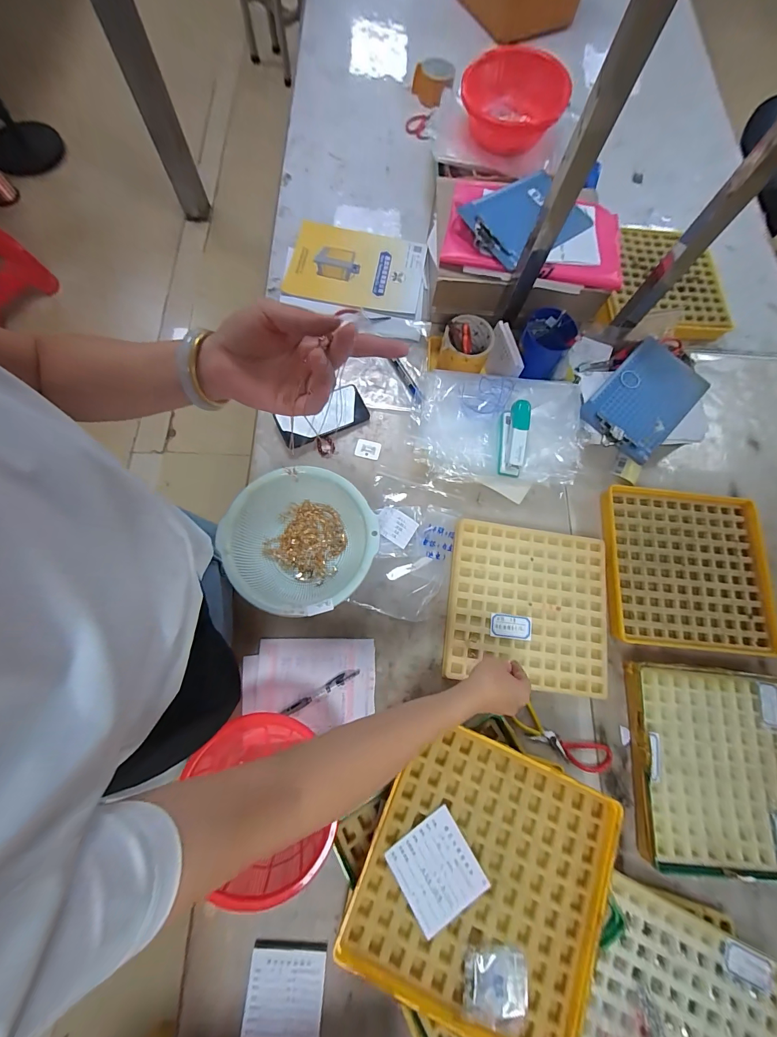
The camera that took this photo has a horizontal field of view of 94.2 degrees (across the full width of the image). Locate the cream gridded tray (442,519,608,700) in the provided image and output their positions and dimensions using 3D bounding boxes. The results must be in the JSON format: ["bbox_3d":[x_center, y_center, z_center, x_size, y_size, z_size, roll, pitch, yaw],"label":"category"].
[{"bbox_3d":[0.232,0.142,0.599,0.258,0.013,0.253,8,74,1],"label":"cream gridded tray"}]

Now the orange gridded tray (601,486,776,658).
[{"bbox_3d":[0.526,0.087,0.638,0.283,0.032,0.270,5,74,0],"label":"orange gridded tray"}]

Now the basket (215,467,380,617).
[{"bbox_3d":[-0.136,0.039,0.583,0.218,0.097,0.217,0,74,-1],"label":"basket"}]

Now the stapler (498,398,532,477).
[{"bbox_3d":[0.215,-0.136,0.620,0.032,0.060,0.120,8,75,-1],"label":"stapler"}]

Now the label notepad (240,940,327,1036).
[{"bbox_3d":[-0.133,0.611,0.463,0.097,0.009,0.096,4,74,0],"label":"label notepad"}]

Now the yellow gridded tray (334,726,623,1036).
[{"bbox_3d":[0.114,0.425,0.434,0.270,0.034,0.269,23,75,5],"label":"yellow gridded tray"}]

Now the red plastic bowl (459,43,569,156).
[{"bbox_3d":[0.258,-0.870,0.758,0.206,0.090,0.206,1,75,-3],"label":"red plastic bowl"}]

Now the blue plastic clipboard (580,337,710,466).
[{"bbox_3d":[0.473,-0.220,0.674,0.147,0.033,0.222,42,77,10],"label":"blue plastic clipboard"}]

